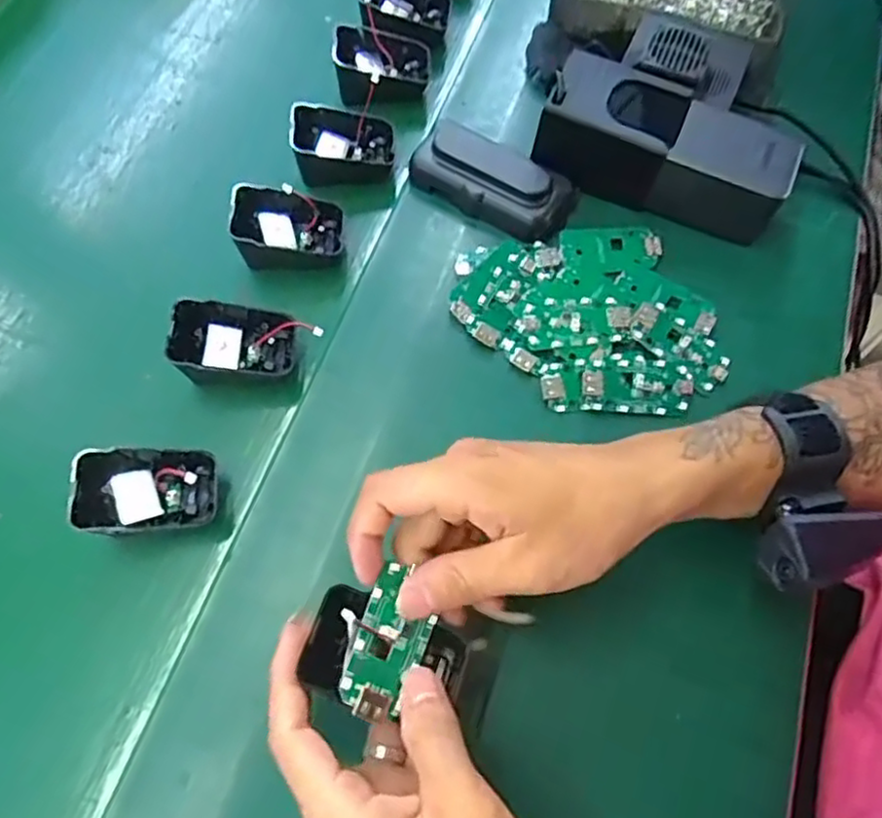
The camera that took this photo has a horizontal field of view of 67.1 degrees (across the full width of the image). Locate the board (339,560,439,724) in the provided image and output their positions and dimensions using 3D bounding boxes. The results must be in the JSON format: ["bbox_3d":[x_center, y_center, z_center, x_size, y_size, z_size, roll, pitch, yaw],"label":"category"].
[{"bbox_3d":[-0.021,0.099,0.282,0.031,0.005,0.060,30,62,-11],"label":"board"}]

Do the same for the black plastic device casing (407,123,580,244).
[{"bbox_3d":[0.035,-0.151,0.439,0.106,0.030,0.053,26,69,12],"label":"black plastic device casing"}]

